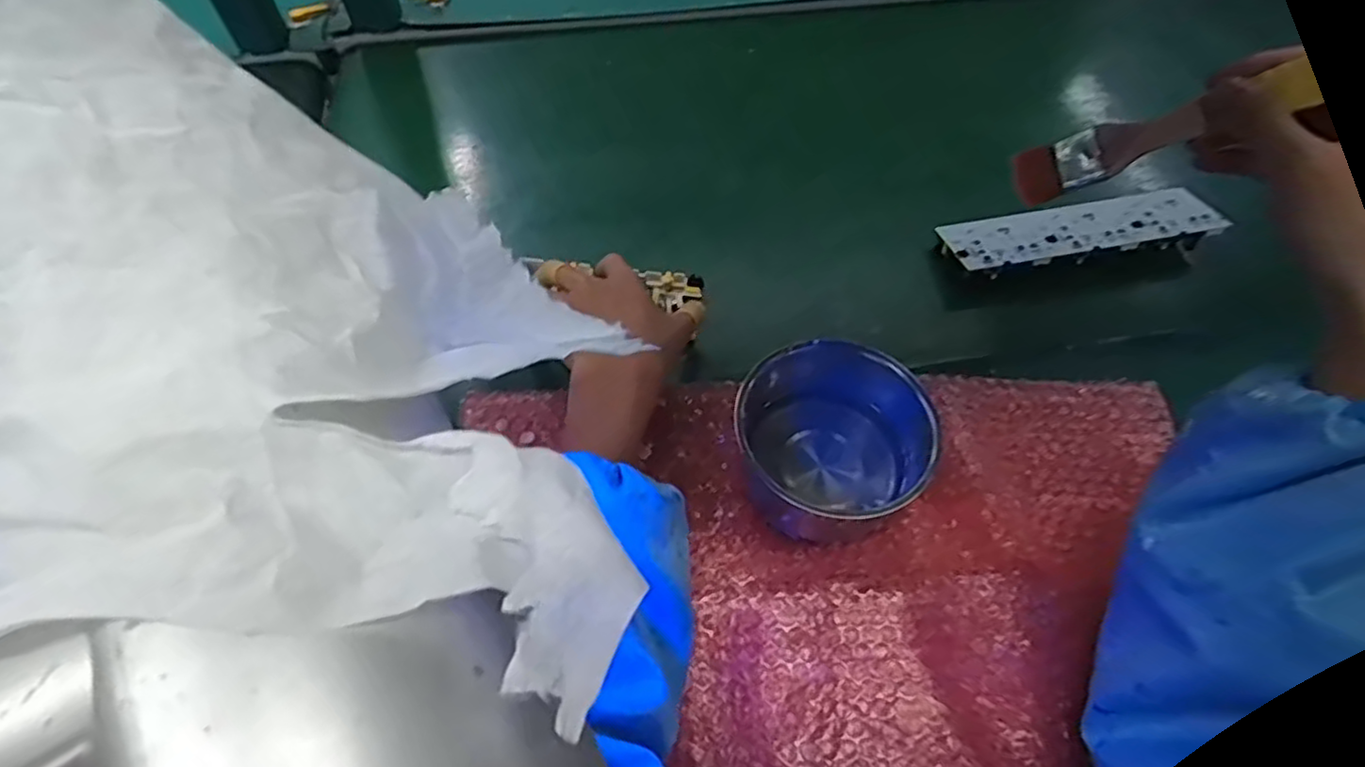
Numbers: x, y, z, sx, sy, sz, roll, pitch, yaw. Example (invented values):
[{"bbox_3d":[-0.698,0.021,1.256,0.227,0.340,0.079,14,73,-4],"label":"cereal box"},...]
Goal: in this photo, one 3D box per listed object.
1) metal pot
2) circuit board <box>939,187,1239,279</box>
[{"bbox_3d":[0.093,0.032,0.439,0.120,0.064,0.109,34,64,18],"label":"metal pot"},{"bbox_3d":[0.331,-0.125,0.569,0.230,0.014,0.054,-10,59,-6],"label":"circuit board"}]

